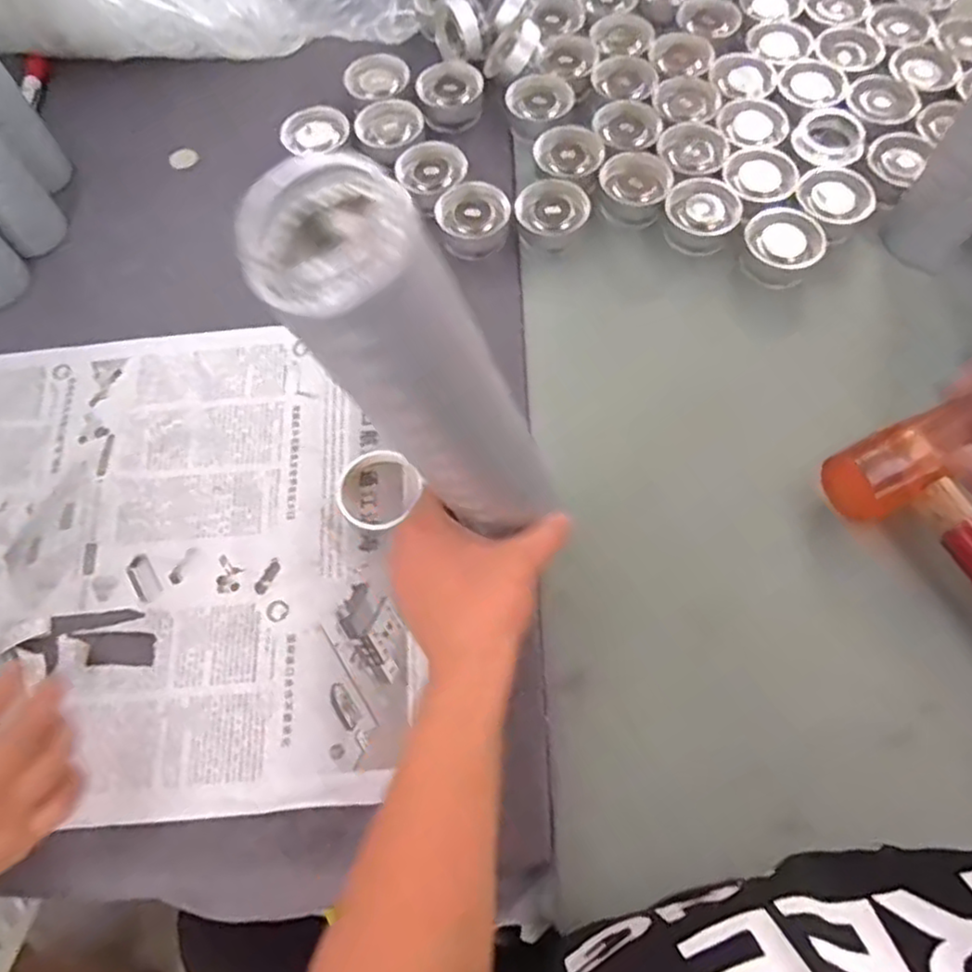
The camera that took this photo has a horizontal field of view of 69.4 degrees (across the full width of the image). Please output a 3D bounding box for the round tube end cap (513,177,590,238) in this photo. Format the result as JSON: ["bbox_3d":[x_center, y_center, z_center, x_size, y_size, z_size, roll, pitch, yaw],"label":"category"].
[{"bbox_3d":[0.060,-0.255,0.646,0.067,0.018,0.052,-12,85,-10],"label":"round tube end cap"}]

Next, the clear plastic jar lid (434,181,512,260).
[{"bbox_3d":[-0.012,-0.241,0.637,0.061,0.028,0.065,-1,64,2],"label":"clear plastic jar lid"}]

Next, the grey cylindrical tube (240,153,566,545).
[{"bbox_3d":[-0.020,-0.043,0.331,0.049,0.242,0.057,-3,63,21],"label":"grey cylindrical tube"}]

